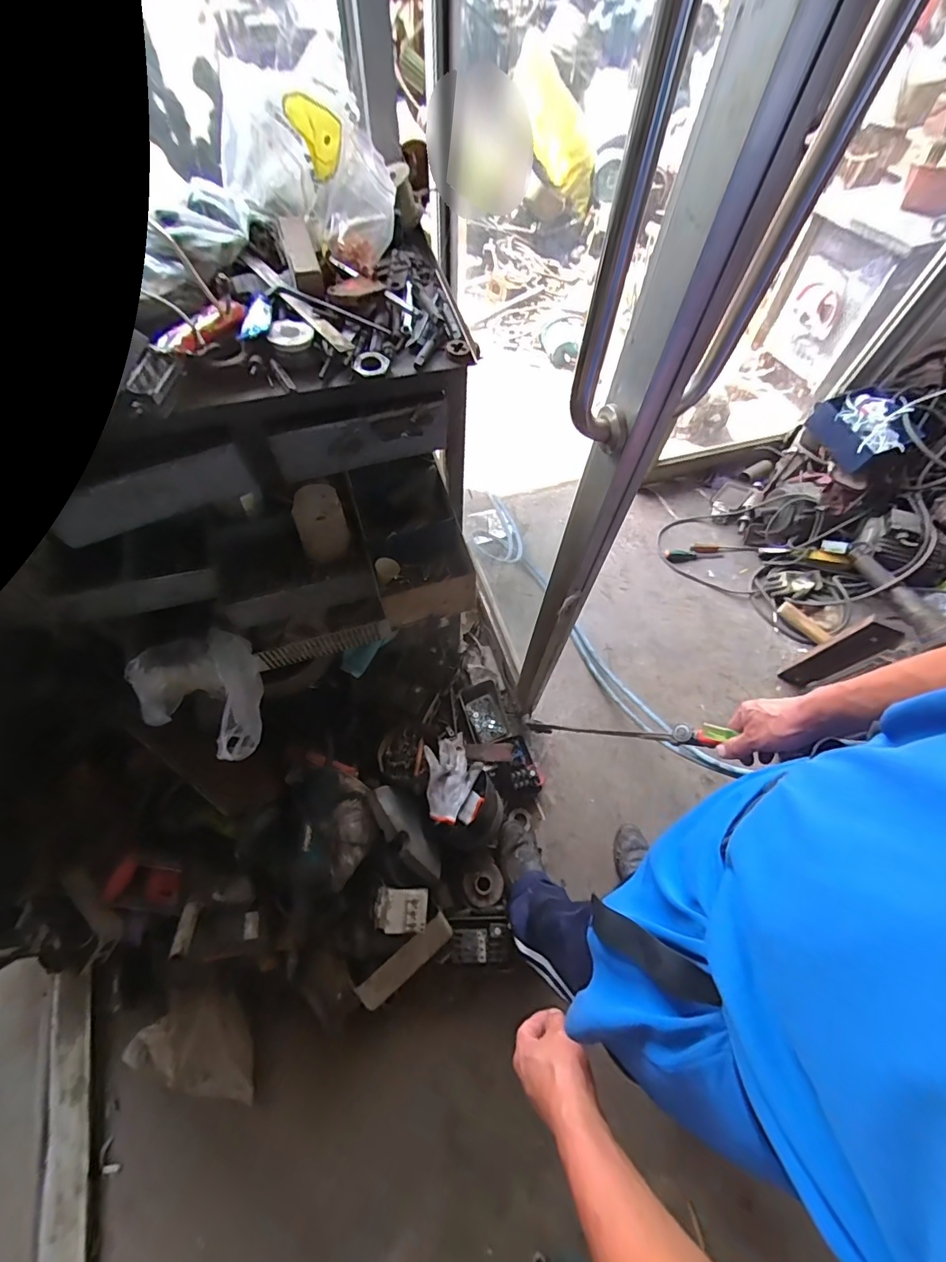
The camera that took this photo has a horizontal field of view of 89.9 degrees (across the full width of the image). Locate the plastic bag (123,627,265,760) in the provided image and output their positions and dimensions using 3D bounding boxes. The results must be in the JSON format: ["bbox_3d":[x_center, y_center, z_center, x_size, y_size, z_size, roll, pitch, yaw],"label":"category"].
[{"bbox_3d":[-0.434,0.092,0.788,0.253,0.097,0.179,22,64,9],"label":"plastic bag"}]

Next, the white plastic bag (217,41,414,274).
[{"bbox_3d":[-0.208,-0.566,0.577,0.156,0.158,0.229,-27,67,-15],"label":"white plastic bag"}]

